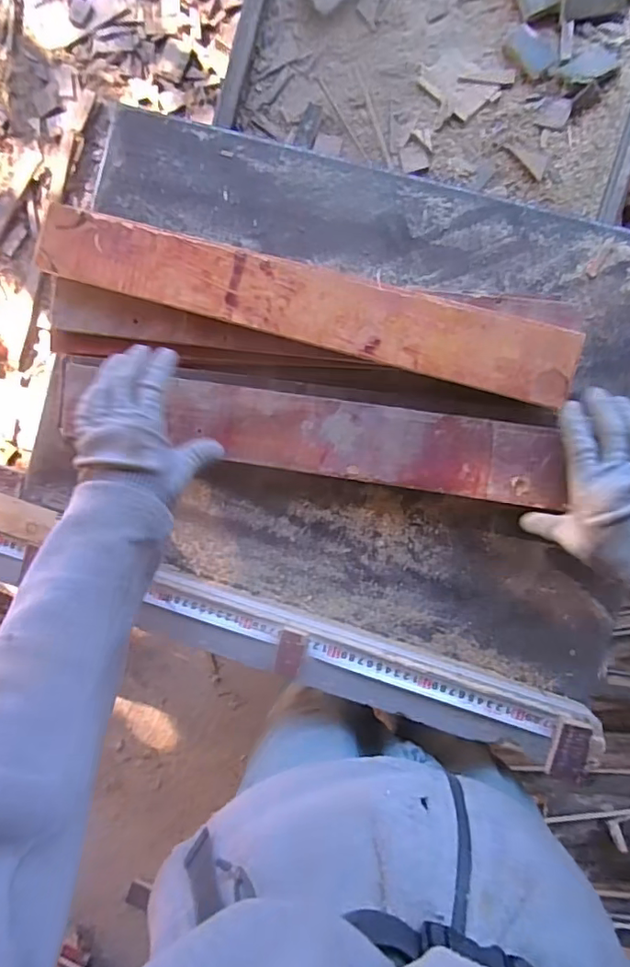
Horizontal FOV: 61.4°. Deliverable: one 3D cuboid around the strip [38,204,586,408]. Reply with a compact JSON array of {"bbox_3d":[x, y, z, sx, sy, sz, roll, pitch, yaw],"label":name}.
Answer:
[{"bbox_3d":[-0.014,-0.184,0.545,0.548,0.016,0.077,15,92,4],"label":"strip"}]

